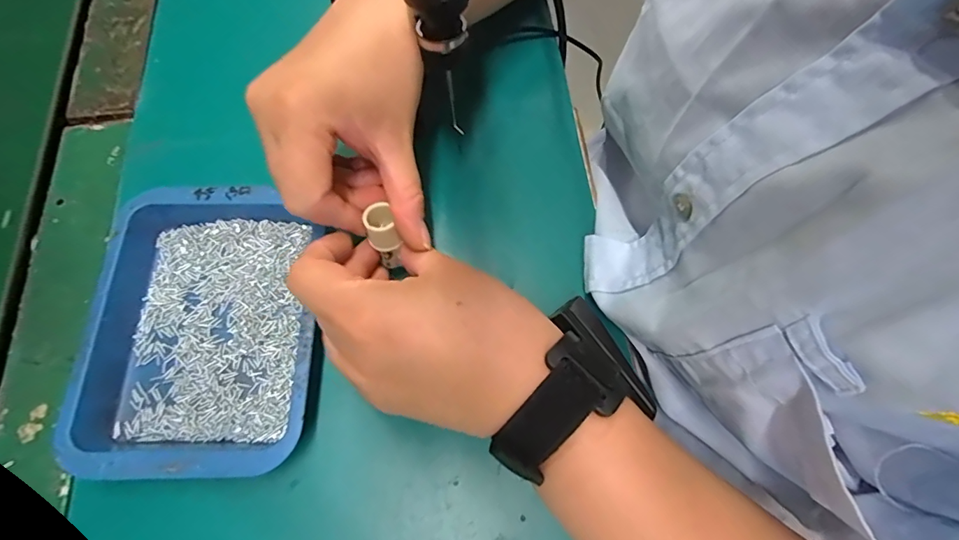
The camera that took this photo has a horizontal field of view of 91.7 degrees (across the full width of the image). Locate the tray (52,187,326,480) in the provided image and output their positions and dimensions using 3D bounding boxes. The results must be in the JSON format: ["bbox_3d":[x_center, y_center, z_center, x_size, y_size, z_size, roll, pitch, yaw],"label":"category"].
[{"bbox_3d":[-0.149,0.030,0.259,0.118,0.026,0.153,-1,70,0],"label":"tray"}]

